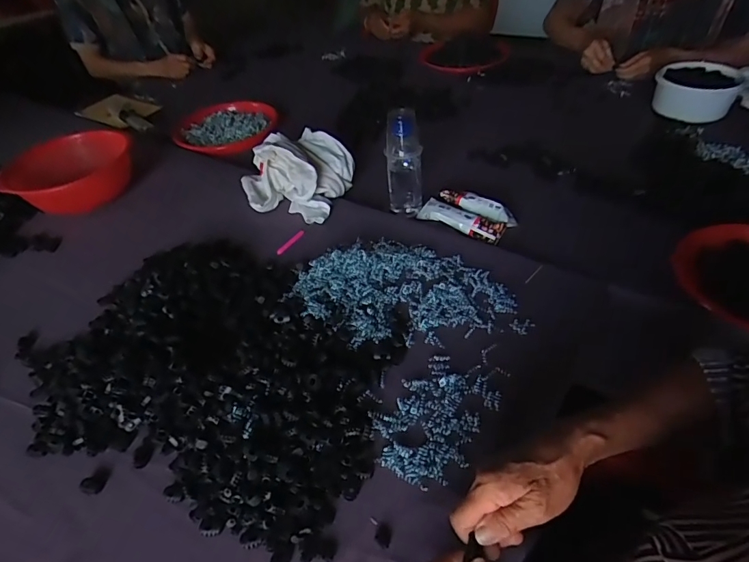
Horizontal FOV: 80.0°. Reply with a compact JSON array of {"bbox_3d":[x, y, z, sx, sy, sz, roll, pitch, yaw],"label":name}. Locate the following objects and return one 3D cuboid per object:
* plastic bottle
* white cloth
[{"bbox_3d":[0.049,-0.211,0.769,0.060,0.169,0.071,0,45,7],"label":"plastic bottle"},{"bbox_3d":[-0.156,-0.211,0.844,0.192,0.098,0.187,13,48,19],"label":"white cloth"}]

